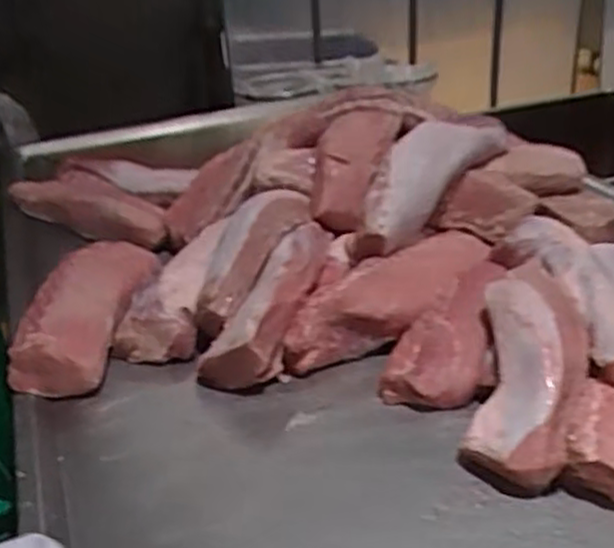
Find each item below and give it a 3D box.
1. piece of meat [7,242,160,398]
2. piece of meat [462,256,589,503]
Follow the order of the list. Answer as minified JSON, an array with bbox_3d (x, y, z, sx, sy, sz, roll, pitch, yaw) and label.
[{"bbox_3d":[-0.327,0.040,1.192,0.143,0.078,0.376,-3,29,2],"label":"piece of meat"},{"bbox_3d":[0.272,0.098,0.947,0.128,0.057,0.343,4,48,18],"label":"piece of meat"}]

